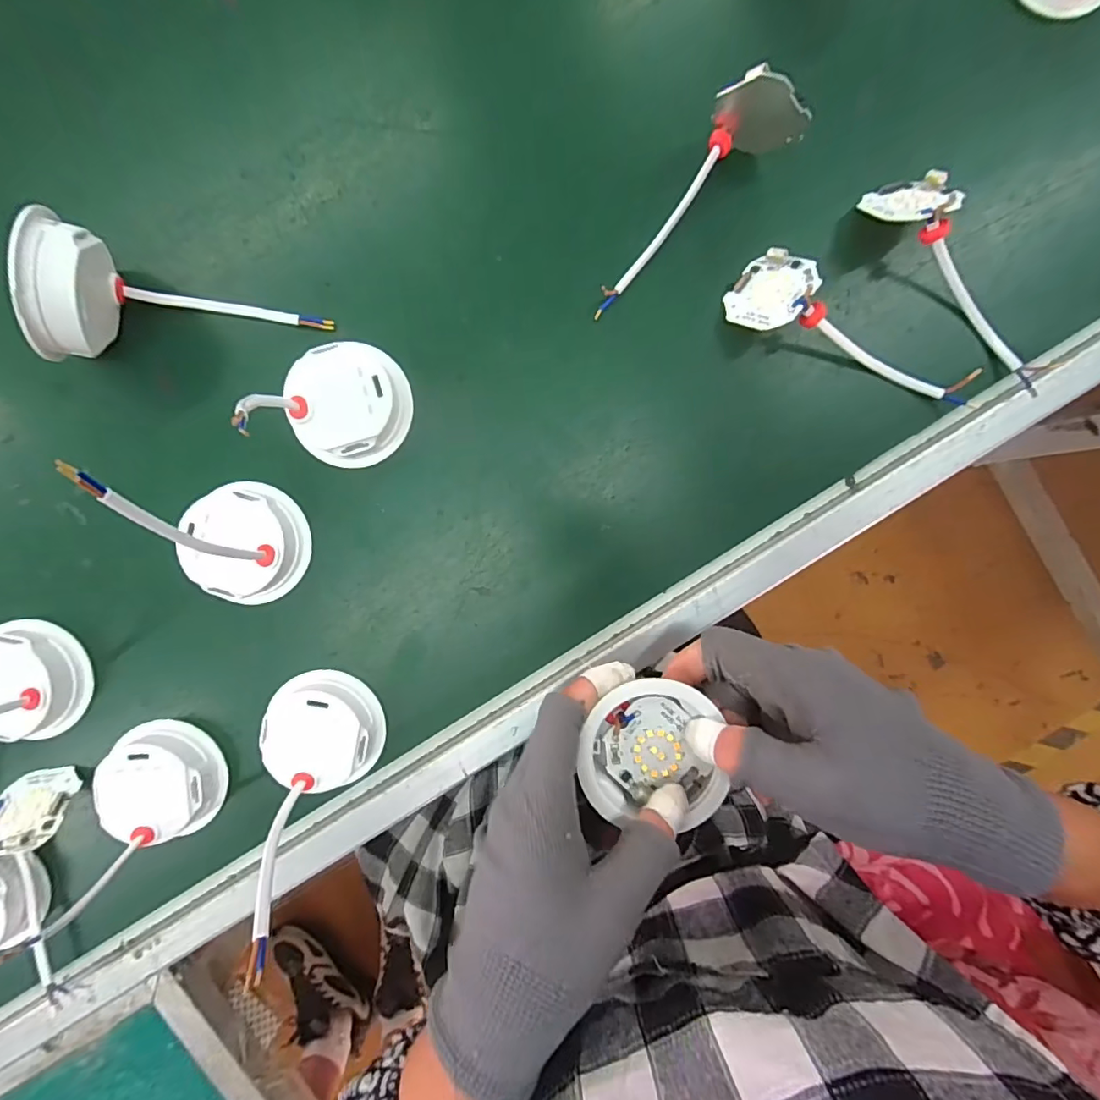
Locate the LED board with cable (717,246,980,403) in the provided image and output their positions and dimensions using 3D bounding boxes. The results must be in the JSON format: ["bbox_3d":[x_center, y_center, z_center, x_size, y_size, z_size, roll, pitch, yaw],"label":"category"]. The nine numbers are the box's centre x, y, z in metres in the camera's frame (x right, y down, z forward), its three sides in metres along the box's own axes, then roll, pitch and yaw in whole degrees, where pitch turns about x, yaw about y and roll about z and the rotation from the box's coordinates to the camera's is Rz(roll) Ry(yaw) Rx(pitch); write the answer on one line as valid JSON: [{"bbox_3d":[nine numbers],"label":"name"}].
[{"bbox_3d":[0.179,-0.127,0.303,0.152,0.032,0.046,23,92,0],"label":"LED board with cable"}]

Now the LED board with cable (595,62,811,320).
[{"bbox_3d":[0.079,-0.214,0.307,0.165,0.021,0.045,-40,91,1],"label":"LED board with cable"}]

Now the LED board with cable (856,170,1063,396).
[{"bbox_3d":[0.247,-0.161,0.300,0.152,0.034,0.043,43,91,-1],"label":"LED board with cable"}]

